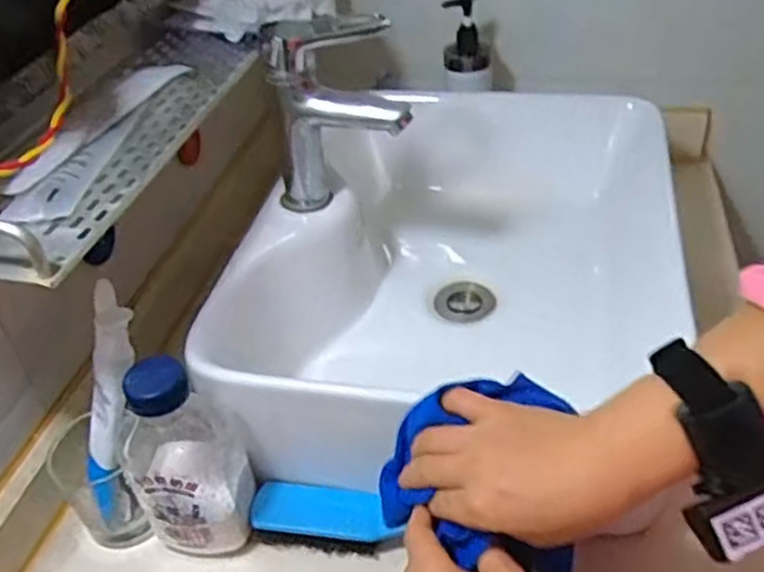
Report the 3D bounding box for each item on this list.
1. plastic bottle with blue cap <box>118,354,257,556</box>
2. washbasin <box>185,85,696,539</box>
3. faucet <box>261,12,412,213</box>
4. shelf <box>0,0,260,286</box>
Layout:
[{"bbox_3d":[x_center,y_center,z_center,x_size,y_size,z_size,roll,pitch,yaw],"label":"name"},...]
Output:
[{"bbox_3d":[-0.143,0.126,0.517,0.075,0.177,0.078,-23,40,-20],"label":"plastic bottle with blue cap"},{"bbox_3d":[0.079,-0.023,0.704,0.365,0.146,0.497,5,39,15],"label":"washbasin"},{"bbox_3d":[-0.040,-0.145,0.629,0.121,0.159,0.085,-7,37,-1],"label":"faucet"},{"bbox_3d":[-0.203,-0.161,0.563,0.119,0.070,0.441,3,39,13],"label":"shelf"}]

